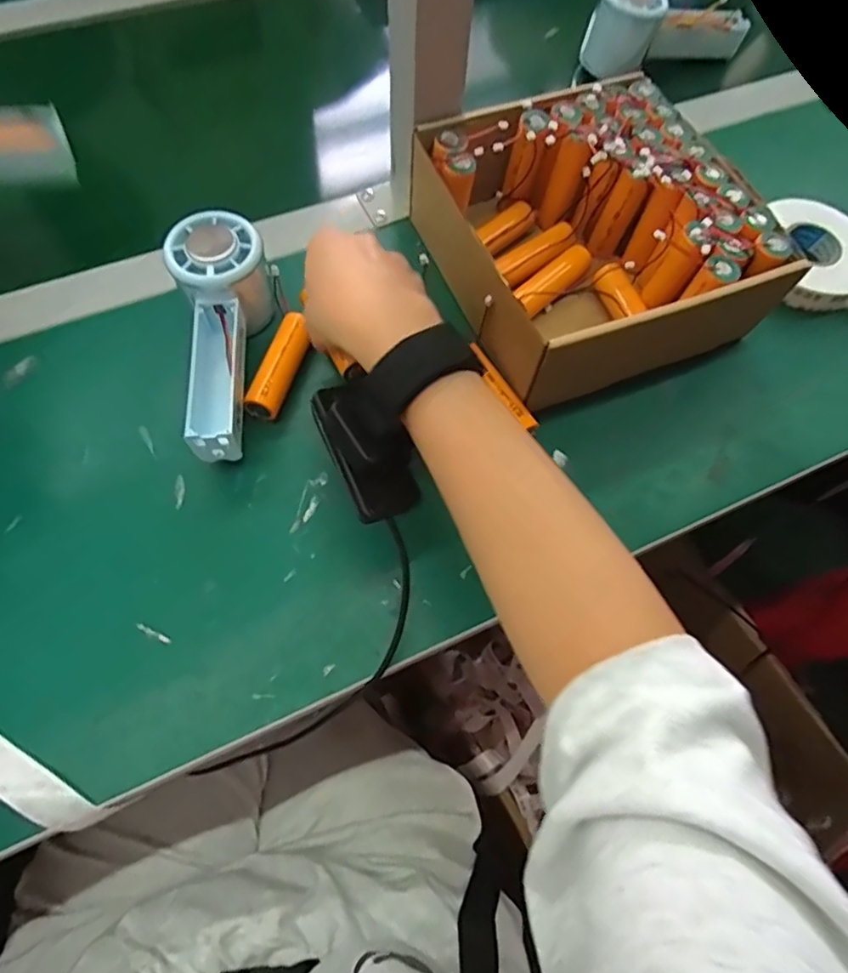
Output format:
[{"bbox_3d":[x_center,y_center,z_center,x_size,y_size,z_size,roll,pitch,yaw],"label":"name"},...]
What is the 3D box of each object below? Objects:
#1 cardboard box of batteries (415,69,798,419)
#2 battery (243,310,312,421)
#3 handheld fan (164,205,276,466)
[{"bbox_3d":[0.109,-0.170,0.398,0.189,0.076,0.192,-20,69,-11],"label":"cardboard box of batteries"},{"bbox_3d":[-0.091,-0.078,0.381,0.023,0.023,0.074,14,68,4],"label":"battery"},{"bbox_3d":[-0.121,-0.091,0.363,0.057,0.058,0.148,-9,68,-7],"label":"handheld fan"}]

